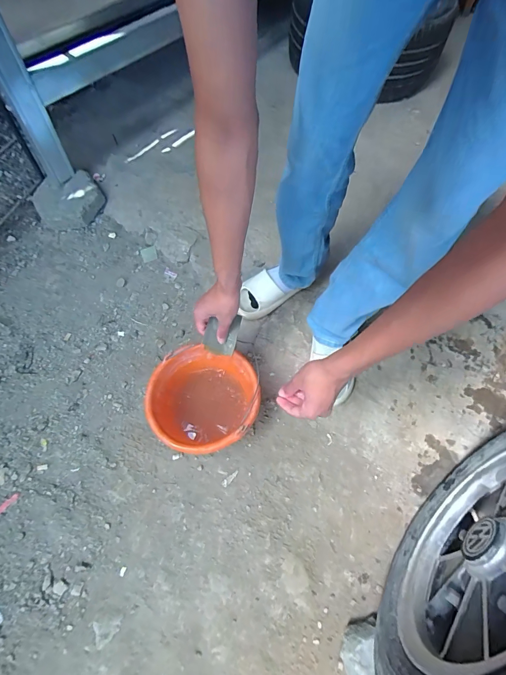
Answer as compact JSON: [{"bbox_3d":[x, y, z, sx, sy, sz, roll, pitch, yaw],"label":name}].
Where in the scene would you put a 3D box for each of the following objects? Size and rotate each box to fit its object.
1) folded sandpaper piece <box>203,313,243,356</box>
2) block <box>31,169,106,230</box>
[{"bbox_3d":[-0.063,-0.007,0.707,0.064,0.012,0.084,14,95,-10],"label":"folded sandpaper piece"},{"bbox_3d":[-0.586,-0.428,1.148,0.207,0.100,0.161,-24,67,-13],"label":"block"}]

